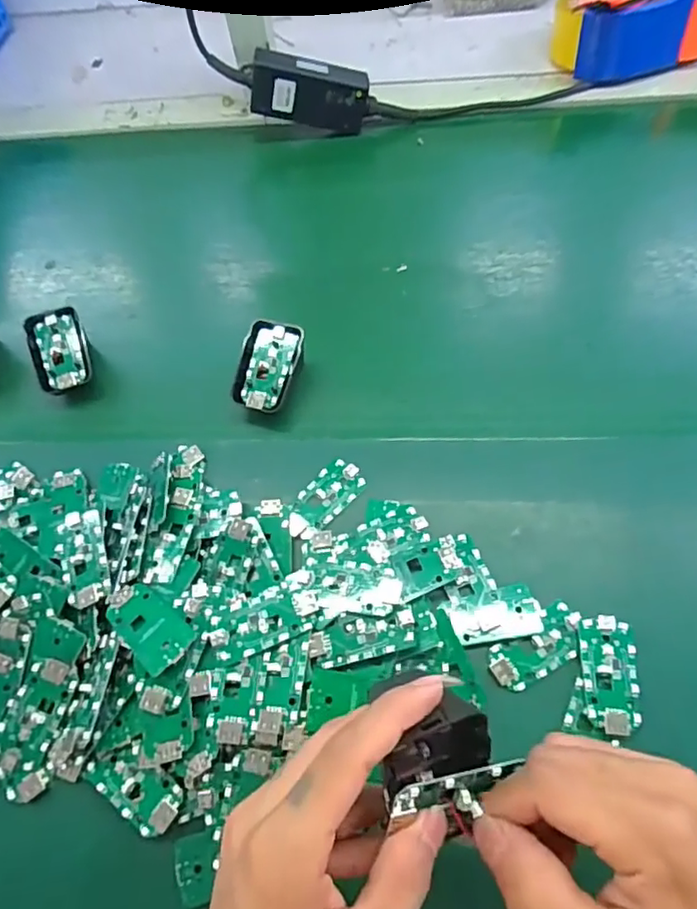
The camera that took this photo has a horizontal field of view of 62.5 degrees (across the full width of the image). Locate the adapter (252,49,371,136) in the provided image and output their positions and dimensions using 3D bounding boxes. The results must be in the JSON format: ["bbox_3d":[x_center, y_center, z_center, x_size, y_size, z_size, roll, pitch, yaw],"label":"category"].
[{"bbox_3d":[-0.038,-0.363,0.577,0.114,0.049,0.030,6,64,-13],"label":"adapter"}]

